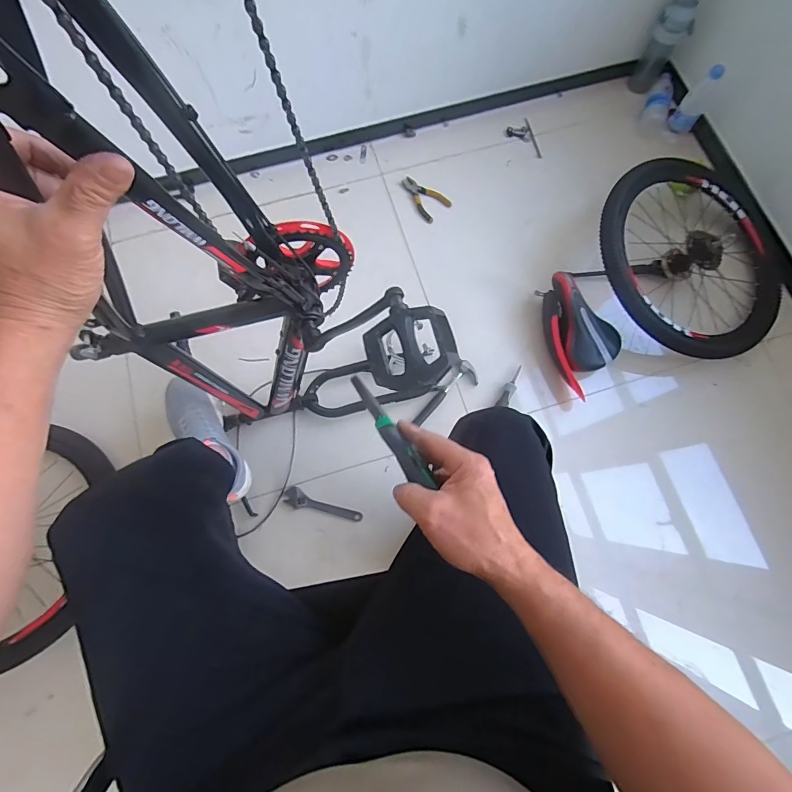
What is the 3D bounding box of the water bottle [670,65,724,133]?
[{"bbox_3d":[0.840,-0.824,1.148,0.070,0.181,0.074,37,78,9],"label":"water bottle"}]

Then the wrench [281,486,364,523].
[{"bbox_3d":[-0.175,0.267,0.993,0.191,0.012,0.043,17,76,4],"label":"wrench"}]

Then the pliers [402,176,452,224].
[{"bbox_3d":[0.081,-0.587,1.213,0.085,0.023,0.159,-40,79,-10],"label":"pliers"}]

